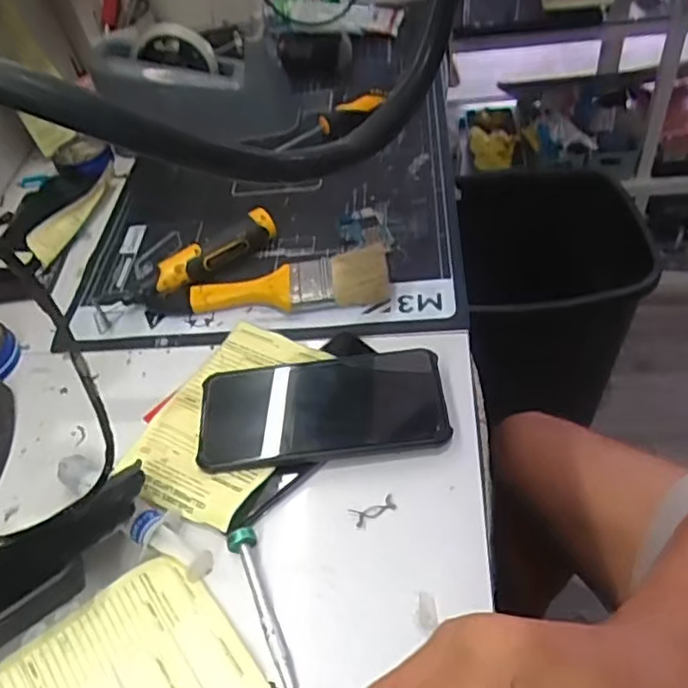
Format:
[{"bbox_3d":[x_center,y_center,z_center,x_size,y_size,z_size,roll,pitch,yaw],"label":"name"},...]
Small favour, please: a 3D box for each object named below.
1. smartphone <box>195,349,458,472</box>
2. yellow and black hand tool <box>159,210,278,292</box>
[{"bbox_3d":[-0.014,0.043,0.442,0.164,0.017,0.084,-8,49,2],"label":"smartphone"},{"bbox_3d":[-0.109,-0.078,0.559,0.111,0.029,0.030,-37,54,-21],"label":"yellow and black hand tool"}]

